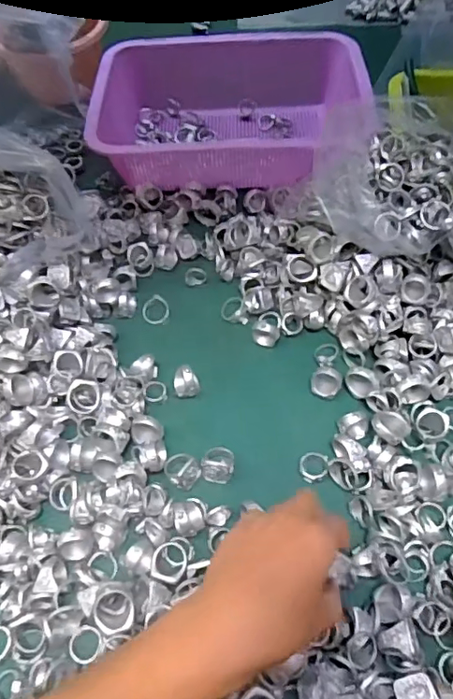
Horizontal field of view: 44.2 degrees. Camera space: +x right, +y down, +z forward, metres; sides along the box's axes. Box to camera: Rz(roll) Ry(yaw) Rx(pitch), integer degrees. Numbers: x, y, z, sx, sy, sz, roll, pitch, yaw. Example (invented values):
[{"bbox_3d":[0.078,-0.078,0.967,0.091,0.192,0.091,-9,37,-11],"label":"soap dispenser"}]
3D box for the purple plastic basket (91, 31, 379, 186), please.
[{"bbox_3d":[0.006,-0.281,0.655,0.301,0.084,0.208,-1,55,1],"label":"purple plastic basket"}]

